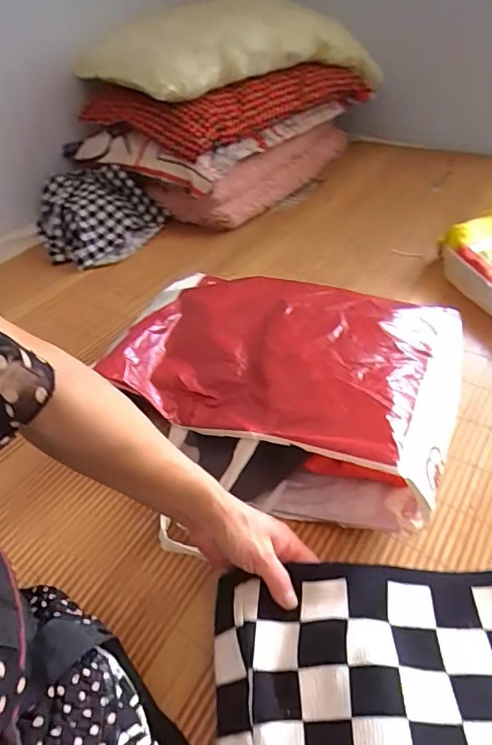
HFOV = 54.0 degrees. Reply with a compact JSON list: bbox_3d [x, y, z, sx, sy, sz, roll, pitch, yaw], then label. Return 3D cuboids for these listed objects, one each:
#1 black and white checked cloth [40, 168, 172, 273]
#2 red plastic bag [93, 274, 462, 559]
[{"bbox_3d":[-0.302,-0.333,1.006,0.248,0.095,0.279,-19,43,-14],"label":"black and white checked cloth"},{"bbox_3d":[0.043,-0.001,0.595,0.397,0.118,0.305,12,45,19],"label":"red plastic bag"}]

